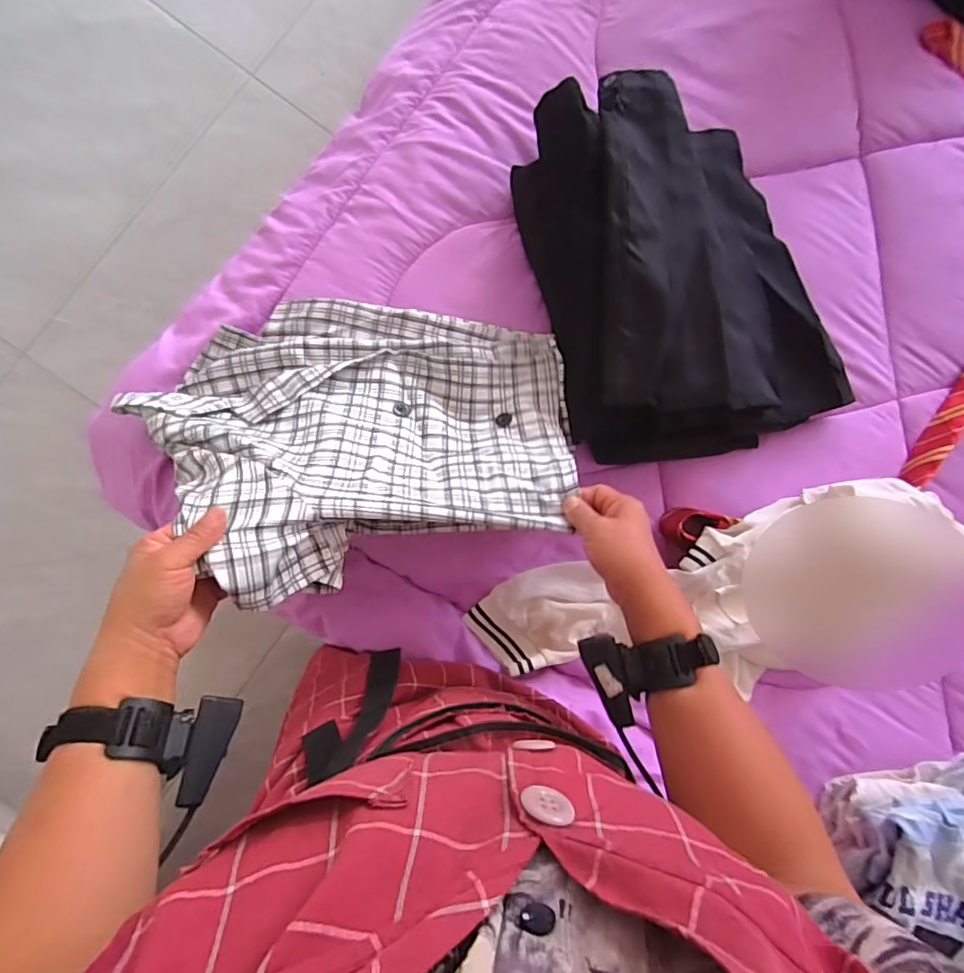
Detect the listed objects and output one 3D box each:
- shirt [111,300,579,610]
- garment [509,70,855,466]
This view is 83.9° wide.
[{"bbox_3d":[-0.121,-0.057,0.515,0.413,0.209,0.295,8,87,-4],"label":"shirt"},{"bbox_3d":[0.227,-0.237,0.595,0.327,0.118,0.395,-12,89,-5],"label":"garment"}]

